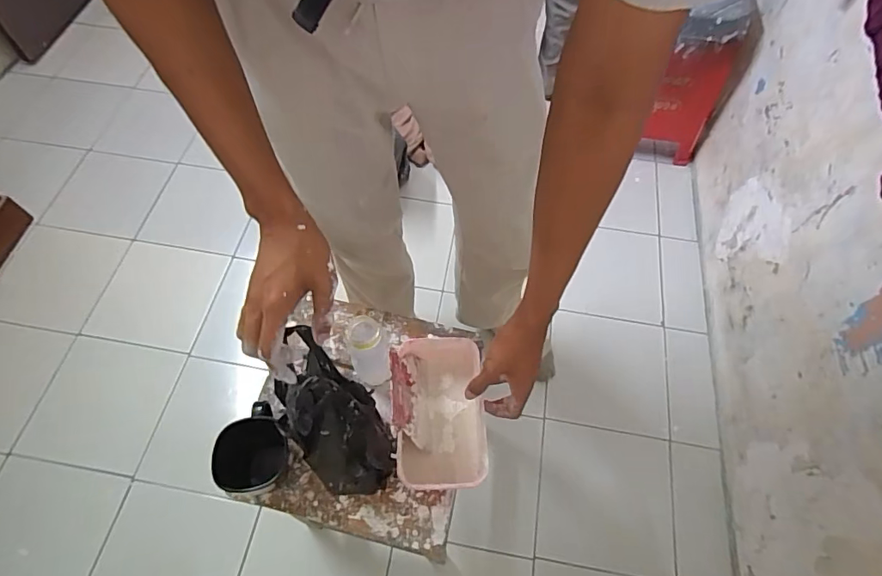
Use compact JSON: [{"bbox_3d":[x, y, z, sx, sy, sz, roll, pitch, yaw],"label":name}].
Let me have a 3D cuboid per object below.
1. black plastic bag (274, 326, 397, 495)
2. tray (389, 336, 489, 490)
[{"bbox_3d":[-0.123,0.155,0.563,0.105,0.243,0.067,-25,35,-15],"label":"black plastic bag"},{"bbox_3d":[-0.002,0.160,0.630,0.115,0.087,0.179,-1,61,-3],"label":"tray"}]

